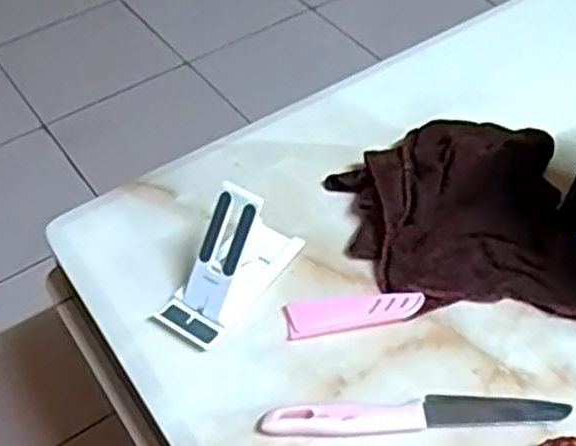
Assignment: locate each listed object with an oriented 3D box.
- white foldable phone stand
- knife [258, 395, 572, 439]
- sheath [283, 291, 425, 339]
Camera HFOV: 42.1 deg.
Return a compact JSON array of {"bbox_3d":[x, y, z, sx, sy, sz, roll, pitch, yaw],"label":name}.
[{"bbox_3d":[-0.042,0.022,0.533,0.047,0.072,0.113,31,57,26],"label":"white foldable phone stand"},{"bbox_3d":[0.081,0.121,0.478,0.192,0.010,0.024,-4,49,-1],"label":"knife"},{"bbox_3d":[0.047,0.061,0.533,0.097,0.010,0.027,-8,49,-4],"label":"sheath"}]

